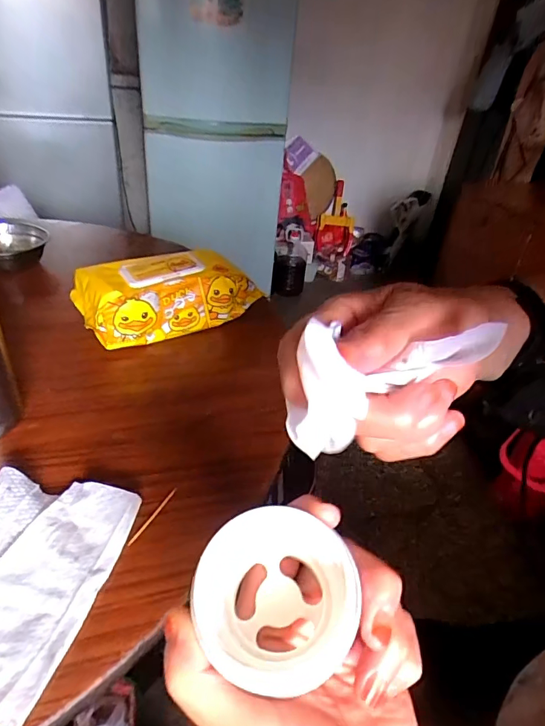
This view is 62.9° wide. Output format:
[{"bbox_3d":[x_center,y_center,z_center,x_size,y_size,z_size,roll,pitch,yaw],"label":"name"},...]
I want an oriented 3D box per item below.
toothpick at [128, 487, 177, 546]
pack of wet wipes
[{"bbox_3d":[-0.091,0.117,0.343,0.004,0.004,0.056,19,37,21],"label":"toothpick"},{"bbox_3d":[-0.132,-0.087,0.570,0.215,0.079,0.104,-13,39,-27],"label":"pack of wet wipes"}]

